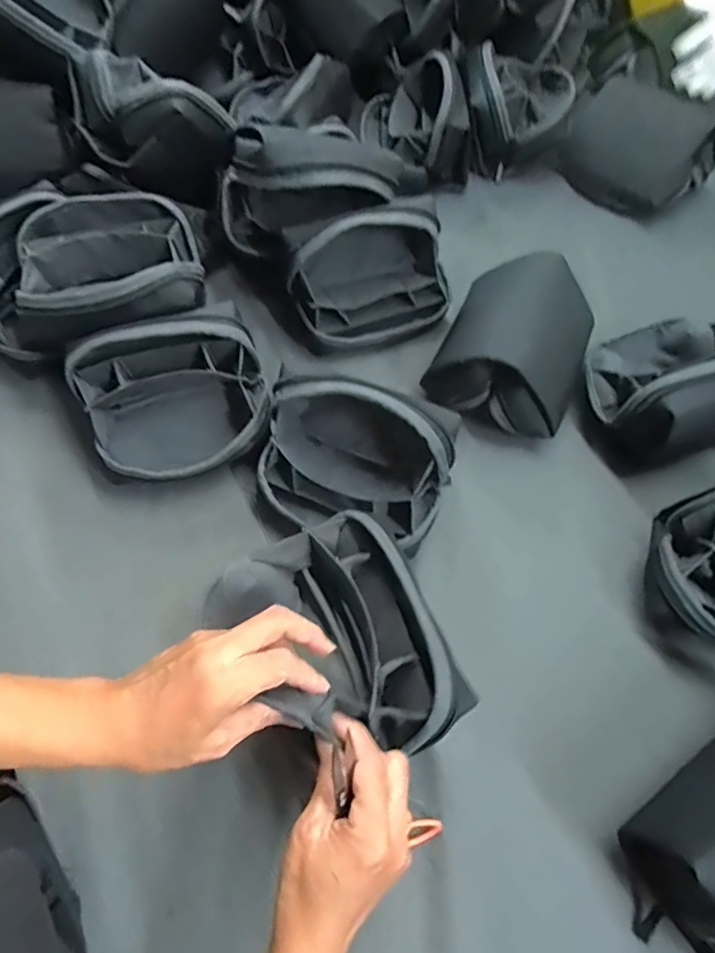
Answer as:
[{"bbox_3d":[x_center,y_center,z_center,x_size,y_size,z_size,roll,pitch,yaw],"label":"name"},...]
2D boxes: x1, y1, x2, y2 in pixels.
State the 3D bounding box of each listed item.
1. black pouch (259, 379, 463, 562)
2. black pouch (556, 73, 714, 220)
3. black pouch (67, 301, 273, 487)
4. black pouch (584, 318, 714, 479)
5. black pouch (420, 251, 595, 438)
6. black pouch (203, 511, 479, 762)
[{"bbox_3d":[-0.003,-0.022,0.463,0.162,0.111,0.099,20,63,11],"label":"black pouch"},{"bbox_3d":[0.366,-0.427,0.715,0.182,0.121,0.105,32,66,16],"label":"black pouch"},{"bbox_3d":[-0.167,-0.066,0.512,0.169,0.111,0.123,-20,63,-11],"label":"black pouch"},{"bbox_3d":[0.309,-0.103,0.534,0.155,0.122,0.147,-19,63,-10],"label":"black pouch"},{"bbox_3d":[0.159,-0.135,0.544,0.140,0.090,0.165,26,64,14],"label":"black pouch"},{"bbox_3d":[-0.012,0.114,0.376,0.128,0.066,0.163,-27,65,-14],"label":"black pouch"}]

